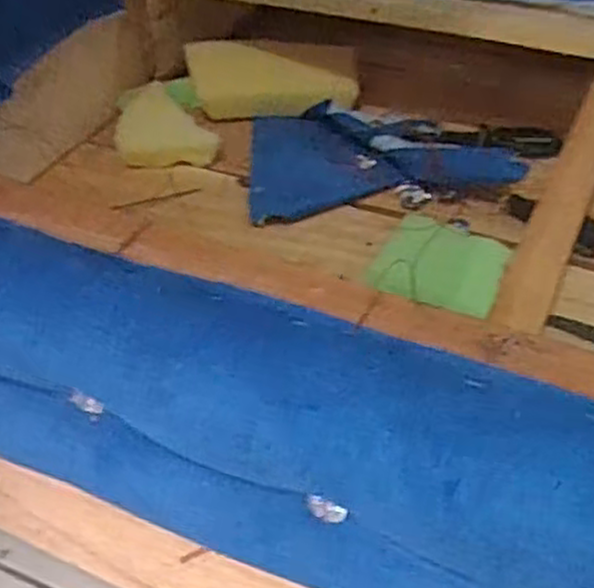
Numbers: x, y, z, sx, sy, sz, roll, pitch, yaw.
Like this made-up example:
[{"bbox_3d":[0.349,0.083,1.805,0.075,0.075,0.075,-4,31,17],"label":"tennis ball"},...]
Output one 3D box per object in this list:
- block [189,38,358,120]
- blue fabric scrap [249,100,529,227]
[{"bbox_3d":[-0.029,-0.236,0.854,0.176,0.084,0.040,-5,-3,-12],"label":"block"},{"bbox_3d":[0.077,-0.140,0.765,0.246,0.041,0.170,-1,42,-1],"label":"blue fabric scrap"}]

